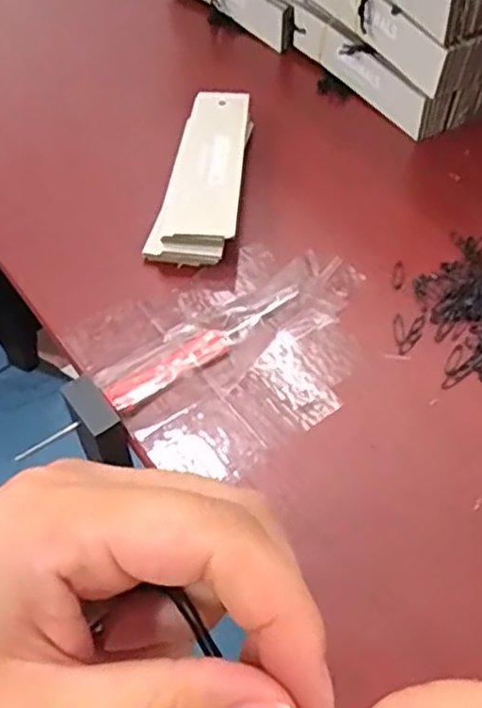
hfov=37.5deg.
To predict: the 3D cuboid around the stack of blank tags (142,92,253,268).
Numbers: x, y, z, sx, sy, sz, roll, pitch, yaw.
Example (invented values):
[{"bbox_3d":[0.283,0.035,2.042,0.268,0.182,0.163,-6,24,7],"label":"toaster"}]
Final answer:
[{"bbox_3d":[-0.019,-0.103,0.403,0.044,0.018,0.125,7,54,7],"label":"stack of blank tags"}]

